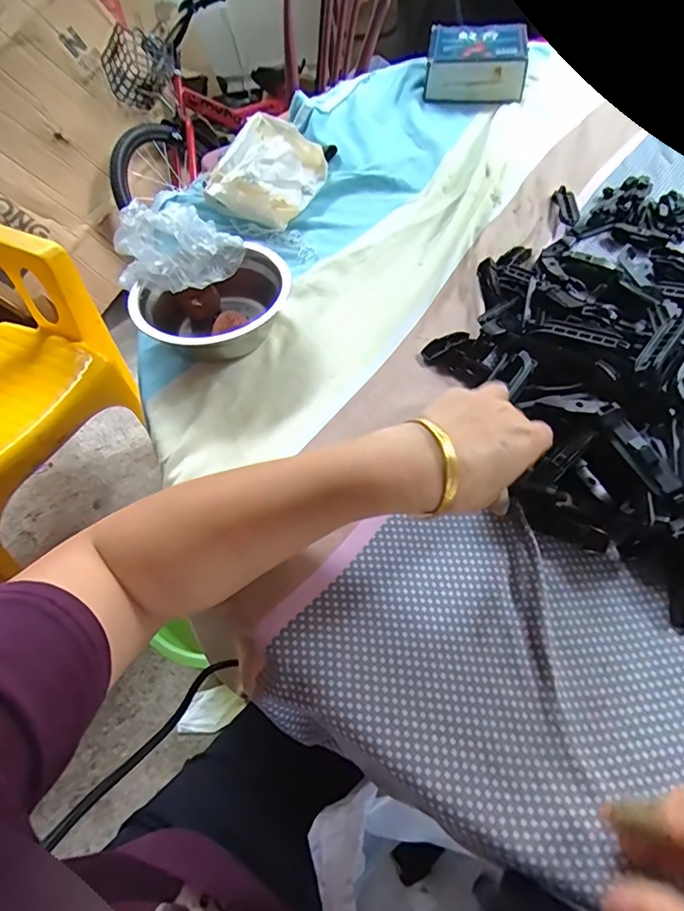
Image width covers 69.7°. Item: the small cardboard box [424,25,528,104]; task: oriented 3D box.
[{"bbox_3d":[0.198,-0.586,0.731,0.139,0.053,0.151,6,56,7],"label":"small cardboard box"}]

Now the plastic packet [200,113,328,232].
[{"bbox_3d":[-0.080,-0.322,0.557,0.104,0.047,0.146,13,57,10],"label":"plastic packet"}]

